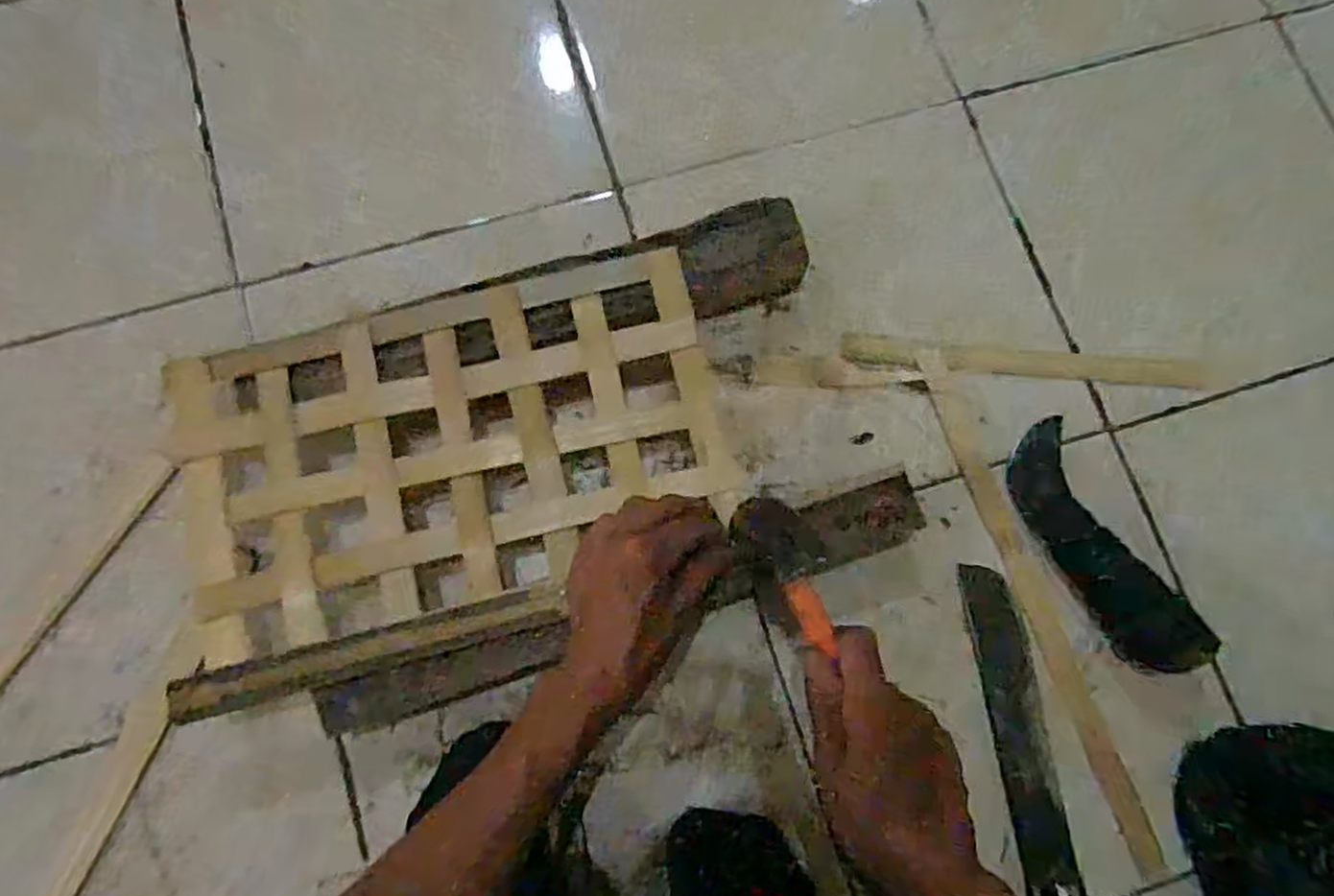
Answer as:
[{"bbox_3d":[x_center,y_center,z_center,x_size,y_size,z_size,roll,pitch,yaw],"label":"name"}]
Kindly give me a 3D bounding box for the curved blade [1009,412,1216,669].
[{"bbox_3d":[0.309,0.072,0.540,0.061,0.018,0.188,-27,80,-7],"label":"curved blade"}]

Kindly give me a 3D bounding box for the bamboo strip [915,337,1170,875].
[{"bbox_3d":[0.261,0.102,0.537,0.022,0.009,0.378,-19,79,-6],"label":"bamboo strip"}]

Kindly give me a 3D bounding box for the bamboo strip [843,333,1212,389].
[{"bbox_3d":[0.274,-0.065,0.581,0.276,0.009,0.025,4,72,-1],"label":"bamboo strip"}]

